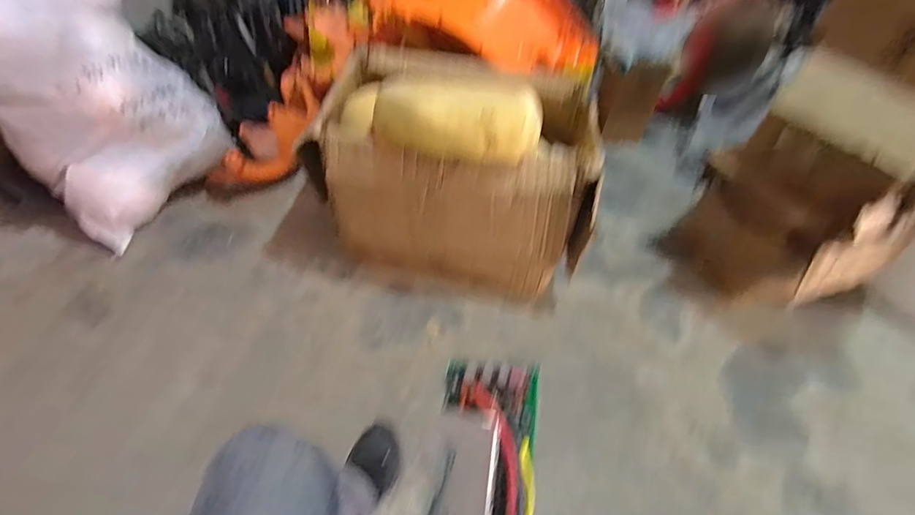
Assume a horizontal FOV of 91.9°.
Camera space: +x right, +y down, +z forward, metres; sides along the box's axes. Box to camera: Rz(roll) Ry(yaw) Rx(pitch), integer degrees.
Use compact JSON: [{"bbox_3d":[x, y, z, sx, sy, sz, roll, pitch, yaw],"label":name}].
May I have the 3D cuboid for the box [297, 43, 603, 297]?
[{"bbox_3d":[-0.004,-0.239,1.178,0.695,0.483,0.387,11,51,6],"label":"box"}]

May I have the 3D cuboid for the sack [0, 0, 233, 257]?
[{"bbox_3d":[-1.122,-0.500,1.319,0.639,0.631,0.500,27,54,18],"label":"sack"}]

